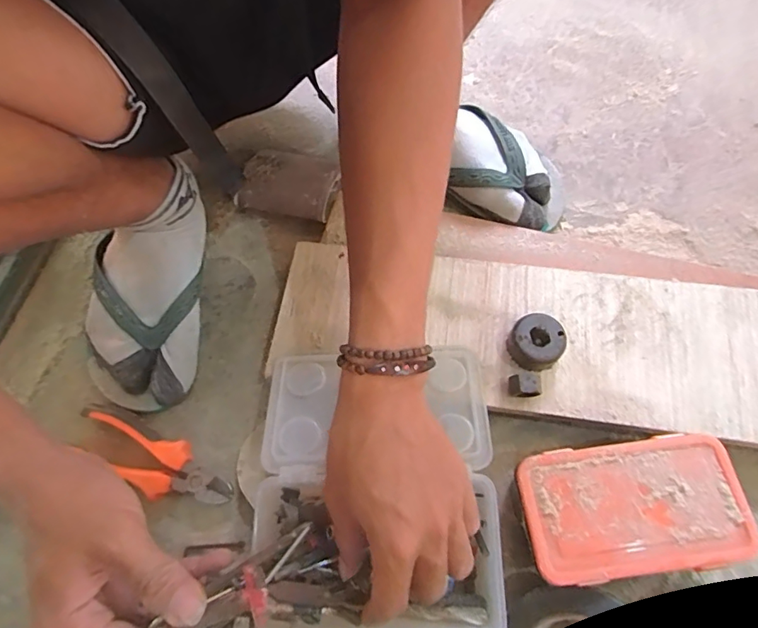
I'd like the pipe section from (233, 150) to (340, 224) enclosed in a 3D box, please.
[{"bbox_3d":[-0.092,-0.132,0.495,0.103,0.041,0.066,18,70,10],"label":"pipe section"}]

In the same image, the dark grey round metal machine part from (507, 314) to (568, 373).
[{"bbox_3d":[0.123,0.023,0.378,0.039,0.026,0.040,-1,68,2],"label":"dark grey round metal machine part"}]

